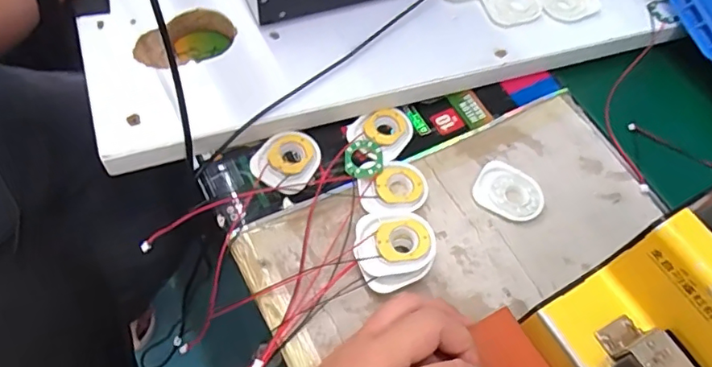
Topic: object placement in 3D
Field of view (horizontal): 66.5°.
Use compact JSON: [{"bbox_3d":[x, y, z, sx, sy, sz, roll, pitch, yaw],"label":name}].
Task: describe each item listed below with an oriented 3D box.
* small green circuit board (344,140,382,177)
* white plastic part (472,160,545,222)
[{"bbox_3d":[0.006,-0.022,0.462,0.032,0.004,0.036,-4,58,-2],"label":"small green circuit board"},{"bbox_3d":[0.132,0.007,0.466,0.058,0.004,0.049,23,61,7],"label":"white plastic part"}]

